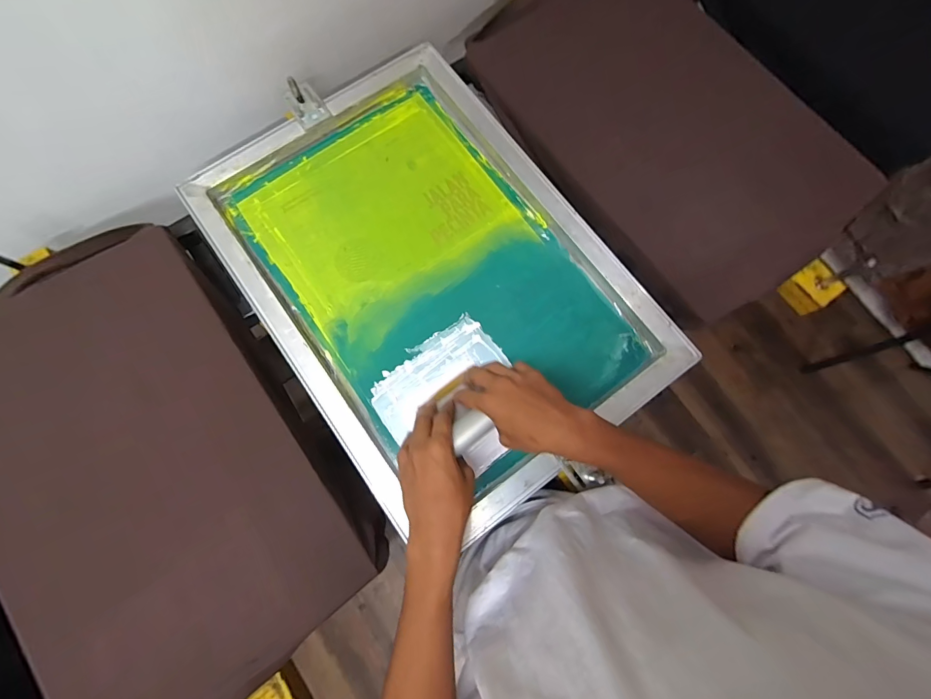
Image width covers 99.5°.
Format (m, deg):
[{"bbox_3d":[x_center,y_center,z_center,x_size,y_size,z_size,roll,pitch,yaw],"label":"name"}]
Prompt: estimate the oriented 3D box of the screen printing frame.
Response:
[{"bbox_3d":[-0.049,-0.118,0.583,0.469,0.040,0.648,-35,80,-10],"label":"screen printing frame"}]

